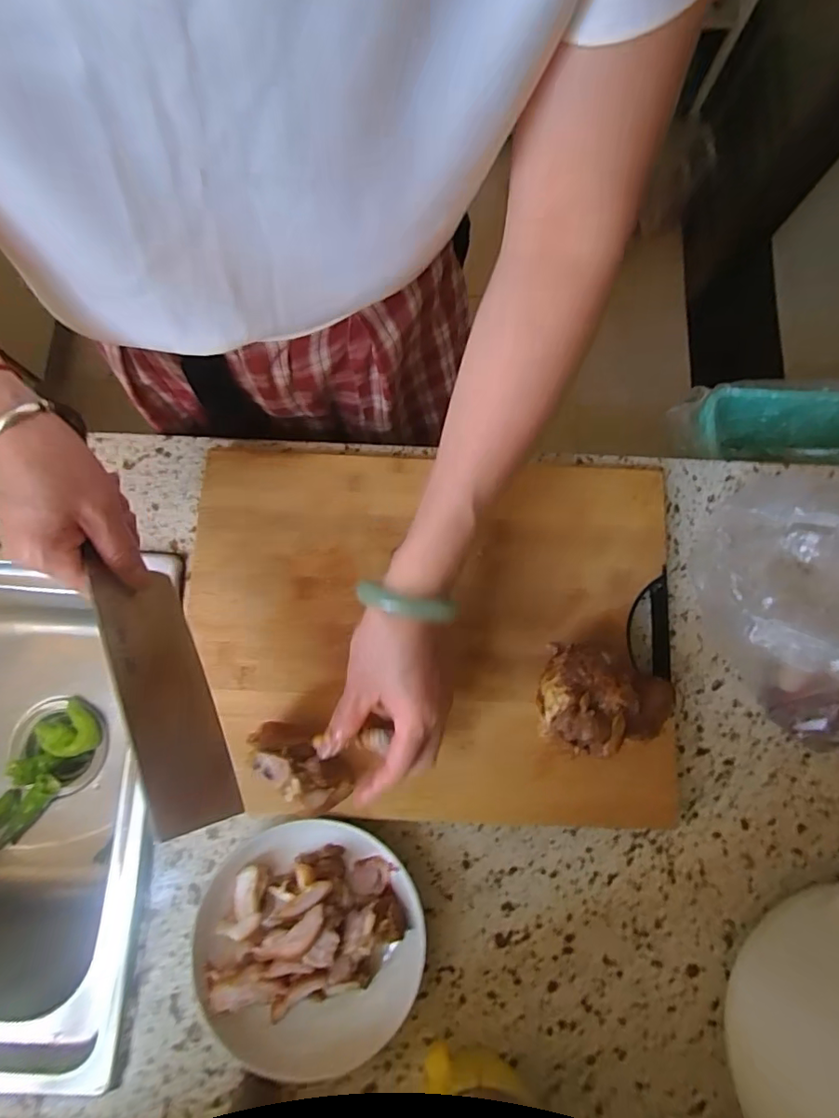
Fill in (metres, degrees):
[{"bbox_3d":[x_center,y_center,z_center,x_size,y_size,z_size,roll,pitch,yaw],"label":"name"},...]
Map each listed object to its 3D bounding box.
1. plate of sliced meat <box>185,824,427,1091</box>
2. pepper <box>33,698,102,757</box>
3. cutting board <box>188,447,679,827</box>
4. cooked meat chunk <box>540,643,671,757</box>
[{"bbox_3d":[-0.080,0.282,0.391,0.158,0.036,0.152,0,79,-1],"label":"plate of sliced meat"},{"bbox_3d":[-0.420,0.207,0.628,0.059,0.027,0.065,-39,81,-6],"label":"pepper"},{"bbox_3d":[0.008,0.058,0.436,0.385,0.035,0.295,2,79,-1],"label":"cutting board"},{"bbox_3d":[0.136,0.108,0.391,0.094,0.060,0.077,16,80,4],"label":"cooked meat chunk"}]

